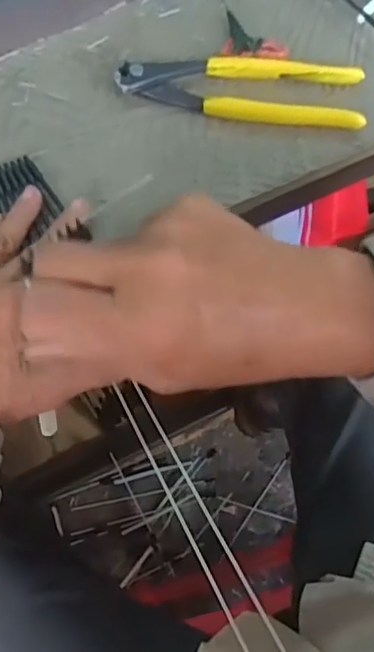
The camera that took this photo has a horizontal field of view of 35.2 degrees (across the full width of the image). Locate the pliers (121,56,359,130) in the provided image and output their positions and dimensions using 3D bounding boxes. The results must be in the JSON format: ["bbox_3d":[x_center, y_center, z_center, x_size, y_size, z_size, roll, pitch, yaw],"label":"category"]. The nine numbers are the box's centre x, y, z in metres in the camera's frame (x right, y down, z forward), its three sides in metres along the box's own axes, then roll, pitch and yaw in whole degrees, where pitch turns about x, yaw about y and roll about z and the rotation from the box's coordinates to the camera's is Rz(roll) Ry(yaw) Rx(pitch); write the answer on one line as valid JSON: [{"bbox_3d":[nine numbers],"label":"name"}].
[{"bbox_3d":[0.036,-0.160,0.393,0.160,0.013,0.049,5,67,1],"label":"pliers"}]

